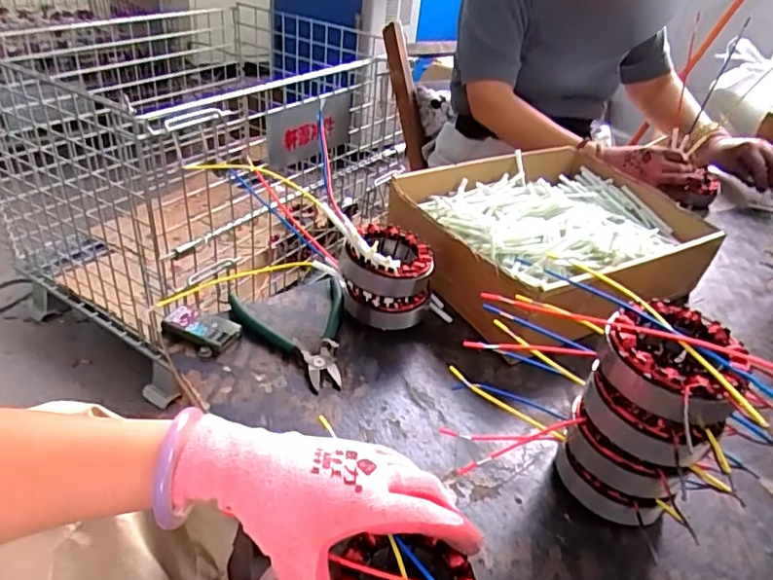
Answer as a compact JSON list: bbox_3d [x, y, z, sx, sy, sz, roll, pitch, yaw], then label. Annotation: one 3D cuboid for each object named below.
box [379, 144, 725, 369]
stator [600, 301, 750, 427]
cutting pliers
[{"bbox_3d":[0.196,-0.059,0.672,0.349,0.097,0.260,-15,40,-27],"label":"box"},{"bbox_3d":[0.184,0.048,0.370,0.082,0.045,0.092,20,37,18],"label":"stator"},{"bbox_3d":[-0.074,0.039,0.550,0.107,0.019,0.137,-17,41,-29],"label":"cutting pliers"}]

